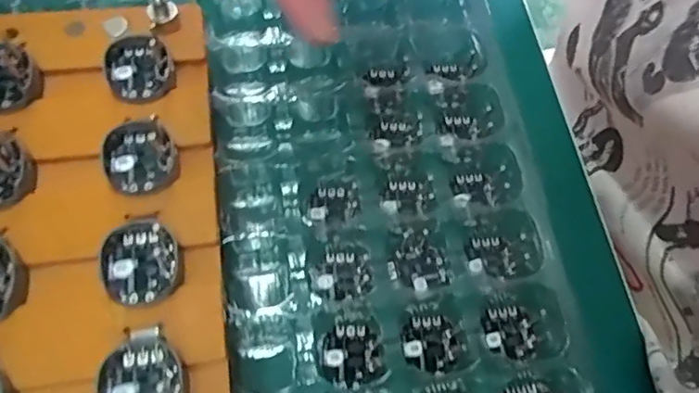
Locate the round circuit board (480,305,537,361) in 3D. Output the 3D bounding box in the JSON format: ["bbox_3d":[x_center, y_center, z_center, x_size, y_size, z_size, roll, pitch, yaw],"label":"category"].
[{"bbox_3d":[0.065,0.054,0.232,0.020,0.004,0.022,2,63,-3],"label":"round circuit board"}]

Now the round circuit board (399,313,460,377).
[{"bbox_3d":[0.033,0.058,0.229,0.023,0.004,0.023,2,63,-3],"label":"round circuit board"}]

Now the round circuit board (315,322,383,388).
[{"bbox_3d":[0.000,0.062,0.225,0.025,0.004,0.024,2,63,-3],"label":"round circuit board"}]

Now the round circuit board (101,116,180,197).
[{"bbox_3d":[-0.078,-0.015,0.212,0.026,0.006,0.031,-29,68,-17],"label":"round circuit board"}]

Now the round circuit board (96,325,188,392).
[{"bbox_3d":[-0.065,0.057,0.179,0.025,0.005,0.032,-19,66,-13],"label":"round circuit board"}]

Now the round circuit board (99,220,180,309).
[{"bbox_3d":[-0.071,0.022,0.195,0.024,0.005,0.029,-13,65,-10],"label":"round circuit board"}]

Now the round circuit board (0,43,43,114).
[{"bbox_3d":[-0.133,-0.045,0.219,0.025,0.006,0.029,-33,70,-18],"label":"round circuit board"}]

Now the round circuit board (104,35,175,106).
[{"bbox_3d":[-0.083,-0.051,0.227,0.024,0.005,0.030,-16,65,-11],"label":"round circuit board"}]

